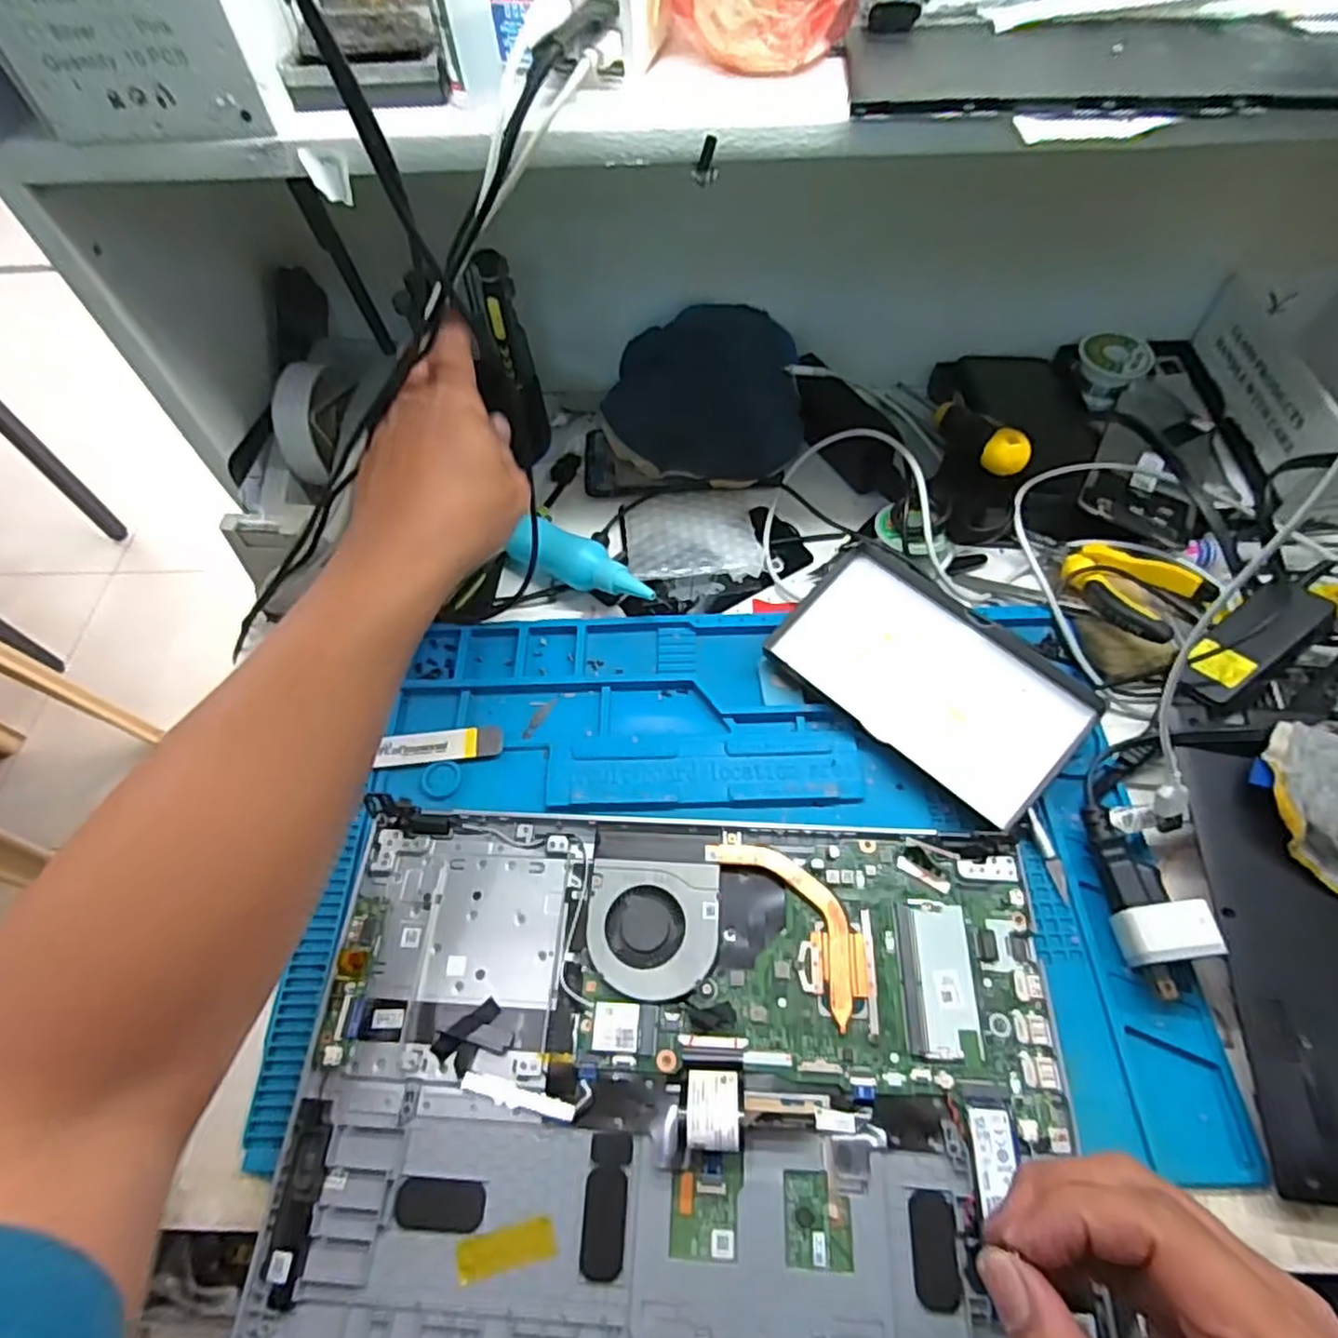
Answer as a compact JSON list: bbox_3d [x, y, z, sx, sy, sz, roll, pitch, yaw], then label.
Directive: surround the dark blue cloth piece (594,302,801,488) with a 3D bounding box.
[{"bbox_3d":[0.024,-0.212,0.556,0.156,0.064,0.132,-3,59,1],"label":"dark blue cloth piece"}]

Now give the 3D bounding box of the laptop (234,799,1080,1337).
[{"bbox_3d":[0.002,0.190,0.339,0.350,0.014,0.234,2,59,4],"label":"laptop"}]

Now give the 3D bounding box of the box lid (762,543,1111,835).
[{"bbox_3d":[0.159,0.004,0.436,0.106,0.028,0.177,-40,65,-19],"label":"box lid"}]

